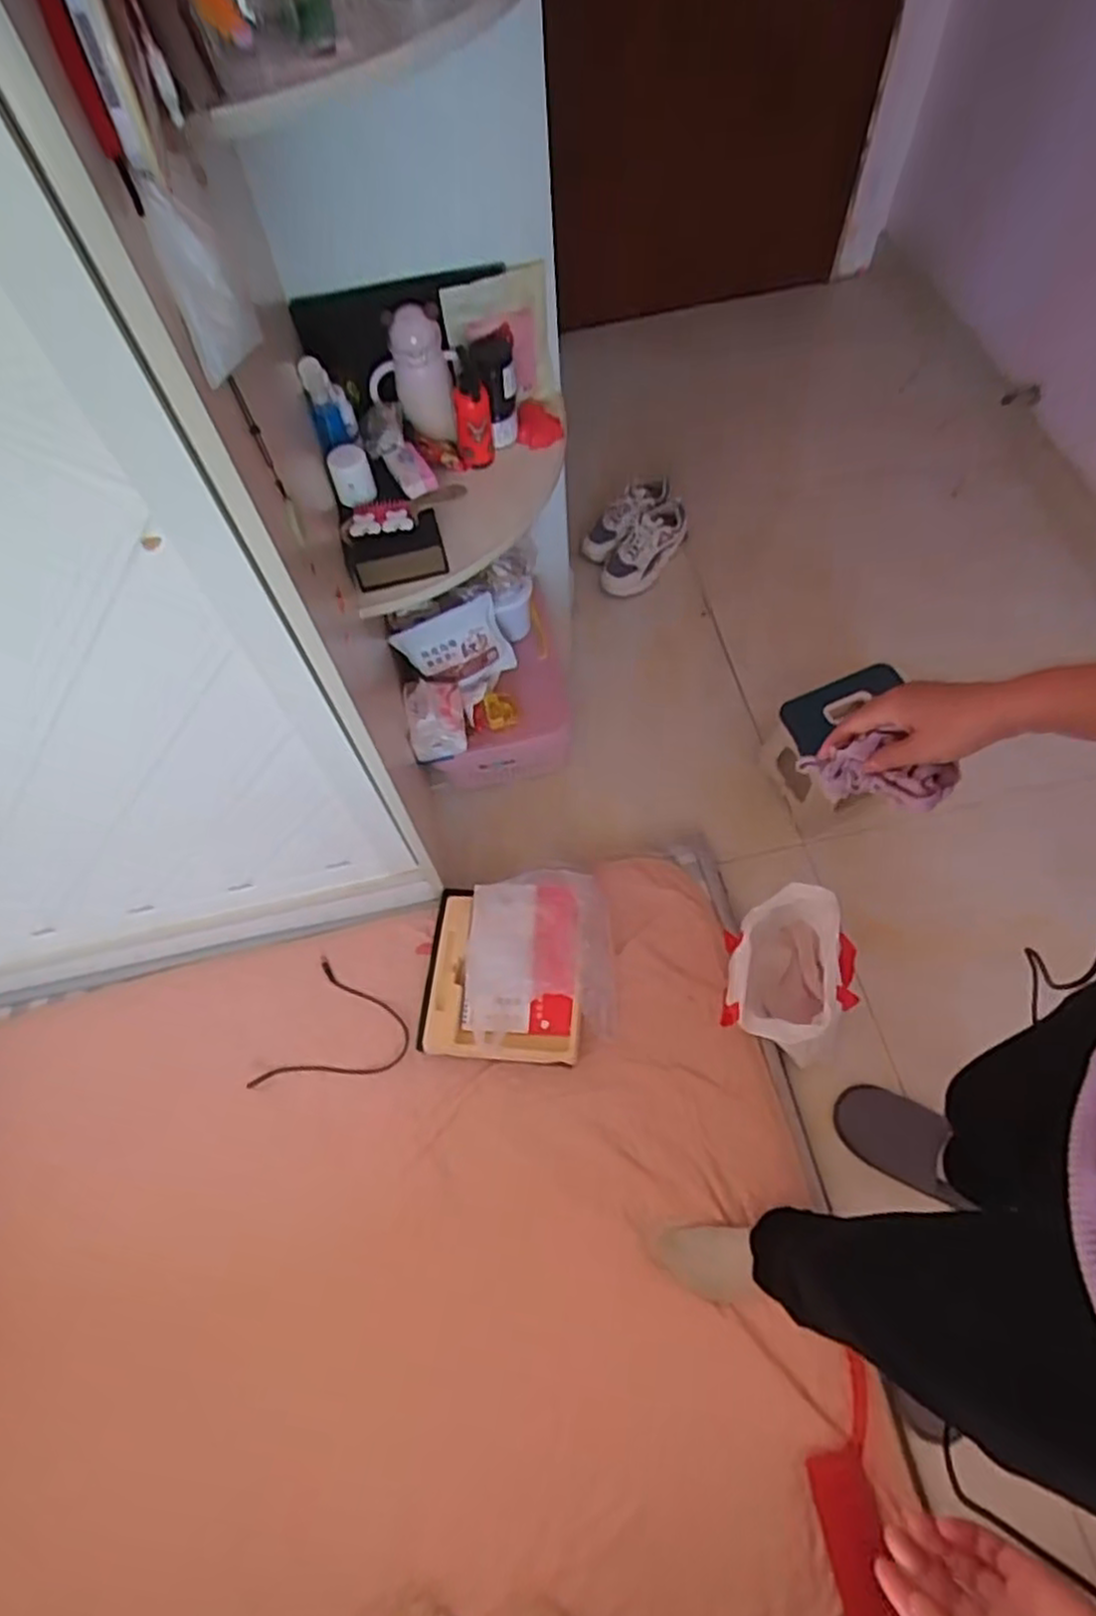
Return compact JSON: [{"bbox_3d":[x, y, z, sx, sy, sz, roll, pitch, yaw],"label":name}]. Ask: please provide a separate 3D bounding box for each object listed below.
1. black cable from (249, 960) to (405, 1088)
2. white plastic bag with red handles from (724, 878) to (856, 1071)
[{"bbox_3d":[-0.342,0.390,1.261,0.206,0.016,0.224,21,67,14],"label":"black cable"},{"bbox_3d":[0.387,0.266,1.226,0.198,0.188,0.245,11,65,9],"label":"white plastic bag with red handles"}]

